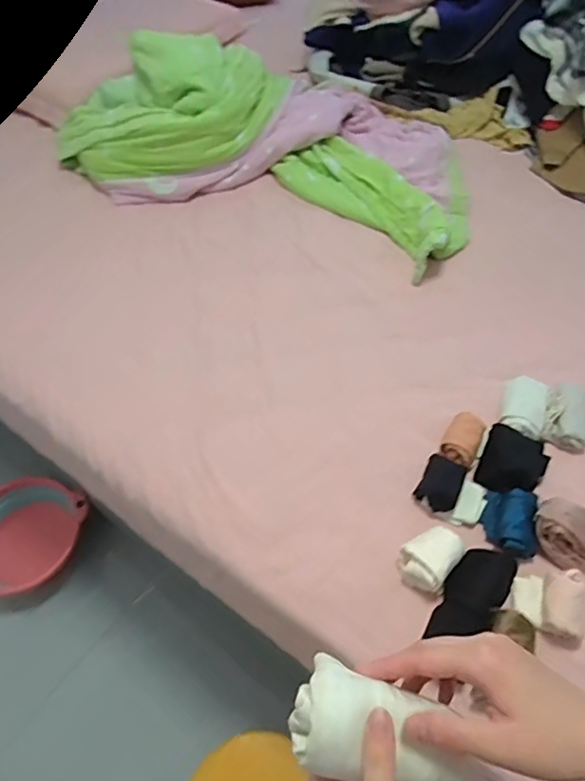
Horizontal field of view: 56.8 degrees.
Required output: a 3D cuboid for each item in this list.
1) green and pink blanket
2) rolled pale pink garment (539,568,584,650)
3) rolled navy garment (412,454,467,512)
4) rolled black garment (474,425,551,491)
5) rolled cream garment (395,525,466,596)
[{"bbox_3d":[-0.037,-0.593,1.179,0.922,0.204,0.521,19,56,15],"label":"green and pink blanket"},{"bbox_3d":[0.319,0.253,0.635,0.052,0.044,0.086,9,54,8],"label":"rolled pale pink garment"},{"bbox_3d":[0.205,0.129,0.747,0.055,0.033,0.071,26,58,19],"label":"rolled navy garment"},{"bbox_3d":[0.309,0.099,0.754,0.085,0.044,0.086,21,57,16],"label":"rolled black garment"},{"bbox_3d":[0.174,0.210,0.684,0.065,0.044,0.084,28,59,21],"label":"rolled cream garment"}]

